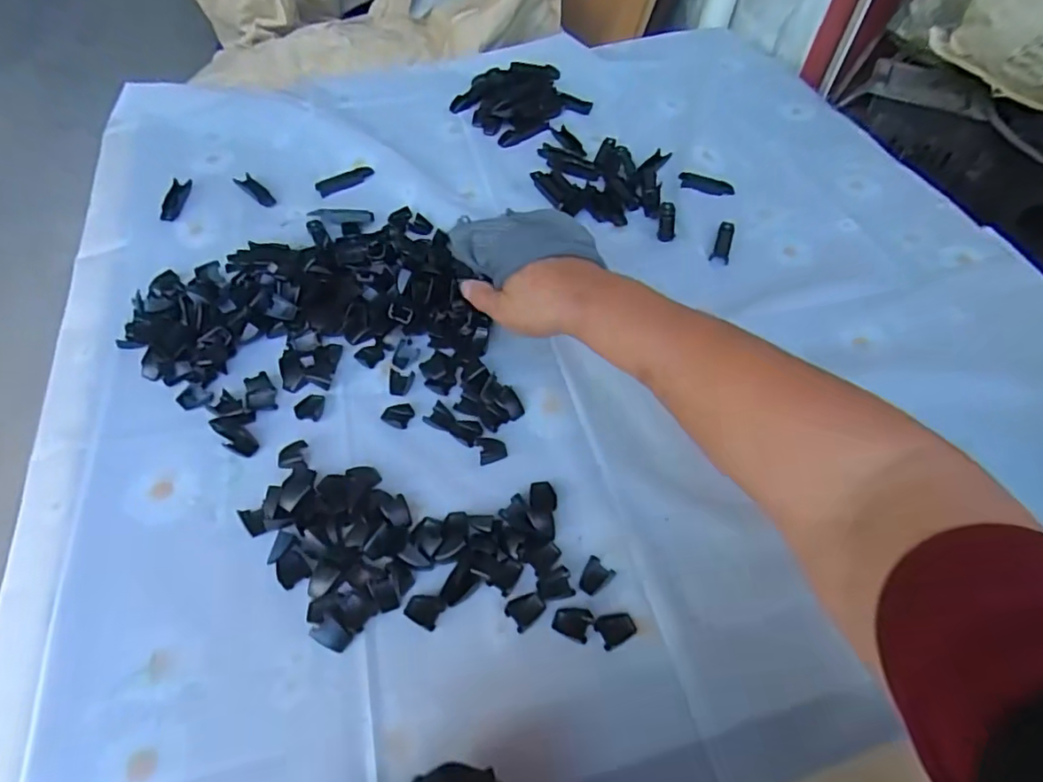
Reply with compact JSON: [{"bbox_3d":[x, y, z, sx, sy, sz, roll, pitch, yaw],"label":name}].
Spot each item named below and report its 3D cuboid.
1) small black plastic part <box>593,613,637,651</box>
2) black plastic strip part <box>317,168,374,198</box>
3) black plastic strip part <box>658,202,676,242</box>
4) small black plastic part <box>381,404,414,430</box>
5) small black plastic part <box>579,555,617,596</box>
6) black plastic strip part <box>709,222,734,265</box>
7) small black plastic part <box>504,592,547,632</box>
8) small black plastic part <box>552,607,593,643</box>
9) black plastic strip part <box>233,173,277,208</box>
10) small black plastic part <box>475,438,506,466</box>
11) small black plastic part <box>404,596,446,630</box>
[{"bbox_3d":[0.058,0.147,0.353,0.023,0.005,0.018,-24,58,-17],"label":"small black plastic part"},{"bbox_3d":[-0.196,-0.234,0.634,0.064,0.004,0.026,-30,60,-20],"label":"black plastic strip part"},{"bbox_3d":[0.151,-0.177,0.588,0.017,0.004,0.060,8,55,4],"label":"black plastic strip part"},{"bbox_3d":[-0.097,0.018,0.450,0.023,0.004,0.021,1,55,-1],"label":"small black plastic part"},{"bbox_3d":[0.049,0.122,0.371,0.018,0.004,0.023,28,59,18],"label":"small black plastic part"},{"bbox_3d":[0.205,-0.153,0.578,0.018,0.004,0.064,16,56,10],"label":"black plastic strip part"},{"bbox_3d":[0.003,0.138,0.360,0.023,0.004,0.018,-33,62,-22],"label":"small black plastic part"},{"bbox_3d":[0.032,0.144,0.356,0.022,0.004,0.019,20,57,12],"label":"small black plastic part"},{"bbox_3d":[-0.292,-0.221,0.625,0.070,0.004,0.019,39,63,24],"label":"black plastic strip part"},{"bbox_3d":[-0.023,0.043,0.430,0.021,0.007,0.023,-13,56,-10],"label":"small black plastic part"},{"bbox_3d":[-0.061,0.137,0.359,0.023,0.004,0.019,23,57,15],"label":"small black plastic part"}]

